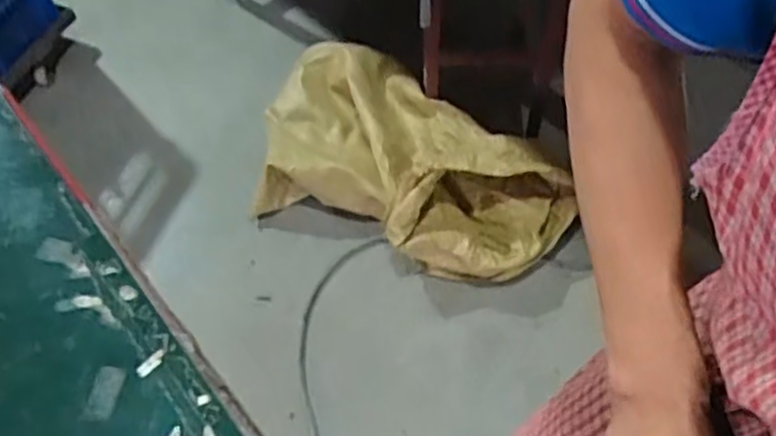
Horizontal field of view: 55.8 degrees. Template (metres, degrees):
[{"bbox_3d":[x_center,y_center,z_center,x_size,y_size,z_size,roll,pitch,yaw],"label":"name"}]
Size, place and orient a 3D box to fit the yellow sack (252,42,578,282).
[{"bbox_3d":[-0.012,-0.107,1.502,0.441,0.168,0.679,-39,65,-20],"label":"yellow sack"}]

